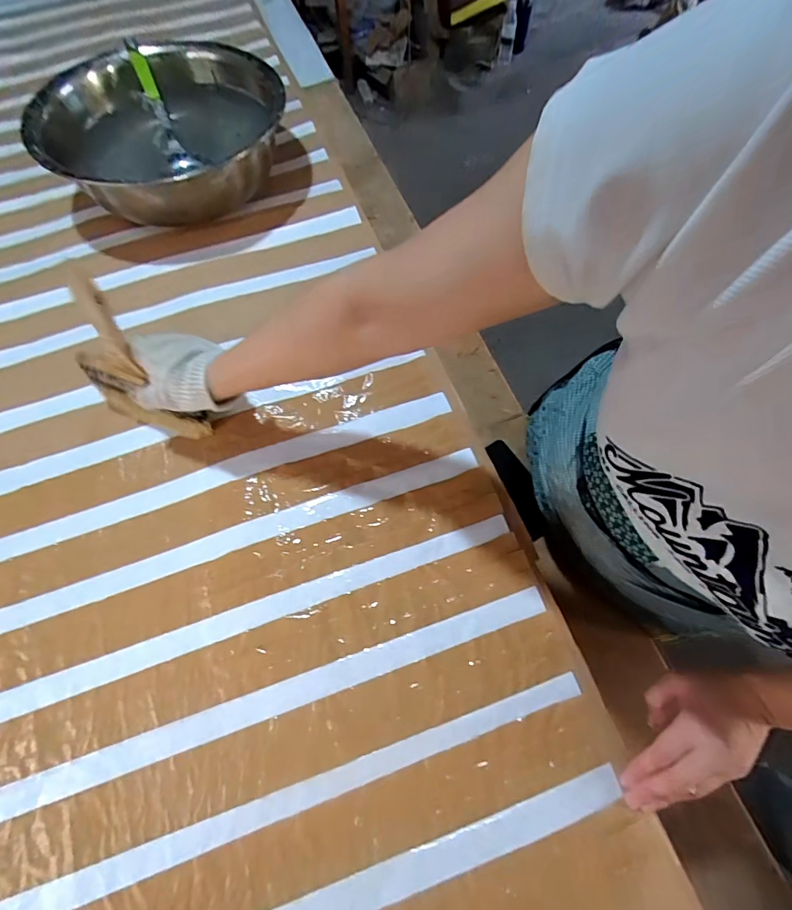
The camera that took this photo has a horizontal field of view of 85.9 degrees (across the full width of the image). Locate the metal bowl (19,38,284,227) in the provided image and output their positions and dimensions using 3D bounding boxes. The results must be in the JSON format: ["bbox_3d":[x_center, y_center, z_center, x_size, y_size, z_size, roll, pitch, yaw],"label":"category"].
[{"bbox_3d":[-0.366,-0.529,0.698,0.341,0.134,0.346,-1,67,2],"label":"metal bowl"}]

